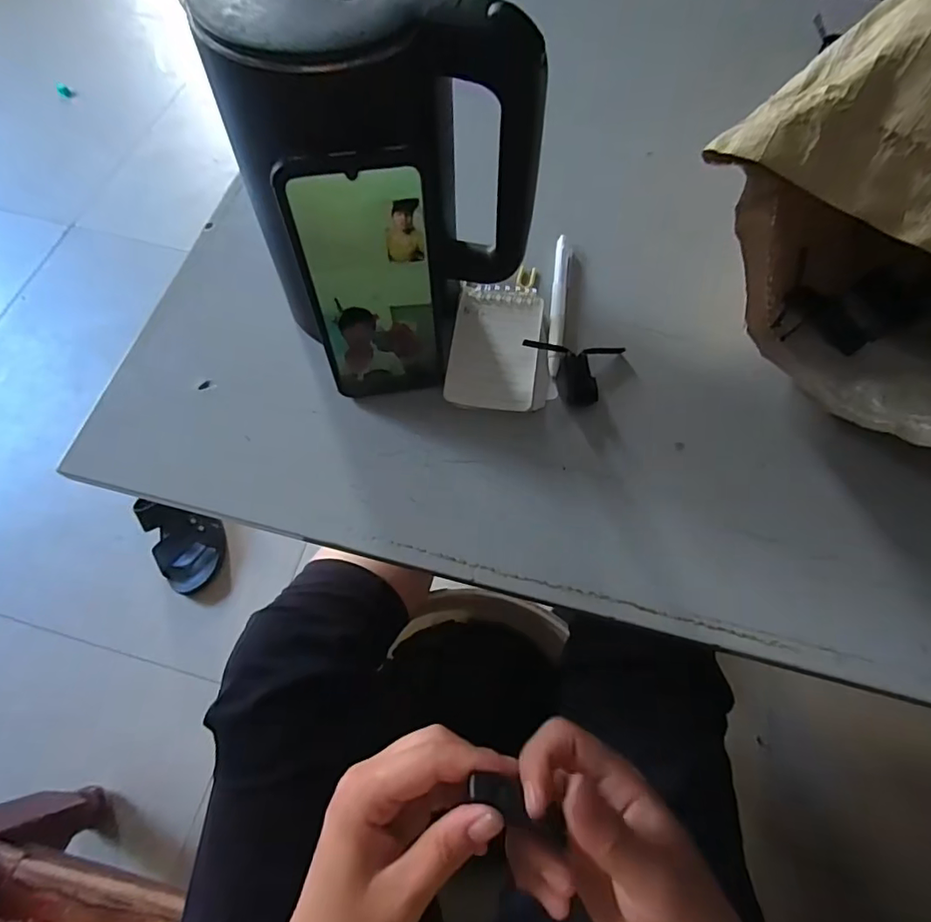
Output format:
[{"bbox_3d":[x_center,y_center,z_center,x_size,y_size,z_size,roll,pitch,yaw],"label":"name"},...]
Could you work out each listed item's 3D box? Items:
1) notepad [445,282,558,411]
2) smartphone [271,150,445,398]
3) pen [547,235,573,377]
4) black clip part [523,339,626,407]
[{"bbox_3d":[0.029,-0.091,0.411,0.078,0.007,0.110,4,69,1],"label":"notepad"},{"bbox_3d":[-0.055,-0.105,0.333,0.081,0.166,0.015,-9,55,-5],"label":"smartphone"},{"bbox_3d":[0.076,-0.128,0.423,0.012,0.008,0.134,8,70,2],"label":"pen"},{"bbox_3d":[0.086,-0.067,0.397,0.077,0.015,0.051,-2,70,-2],"label":"black clip part"}]

